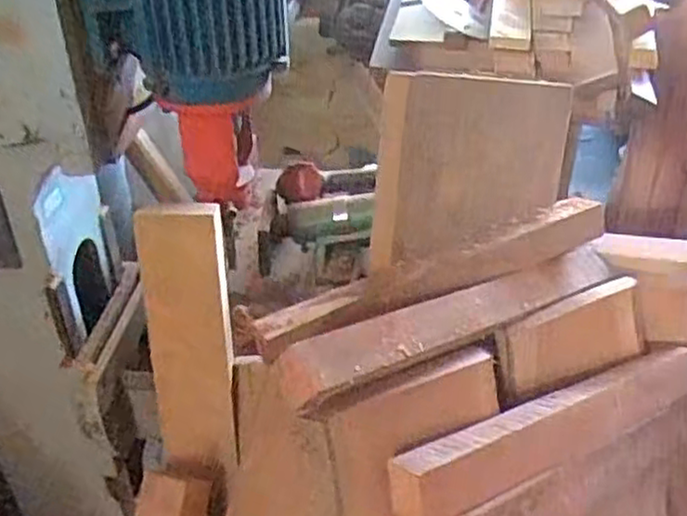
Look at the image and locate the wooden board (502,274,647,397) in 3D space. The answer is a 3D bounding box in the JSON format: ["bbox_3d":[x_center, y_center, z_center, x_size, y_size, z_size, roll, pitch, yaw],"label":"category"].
[{"bbox_3d":[0.255,0.089,0.787,0.203,0.082,0.028,-17,9,-22],"label":"wooden board"}]

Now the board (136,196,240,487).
[{"bbox_3d":[-0.167,0.091,0.777,0.087,0.301,0.023,-4,18,-8],"label":"board"}]

